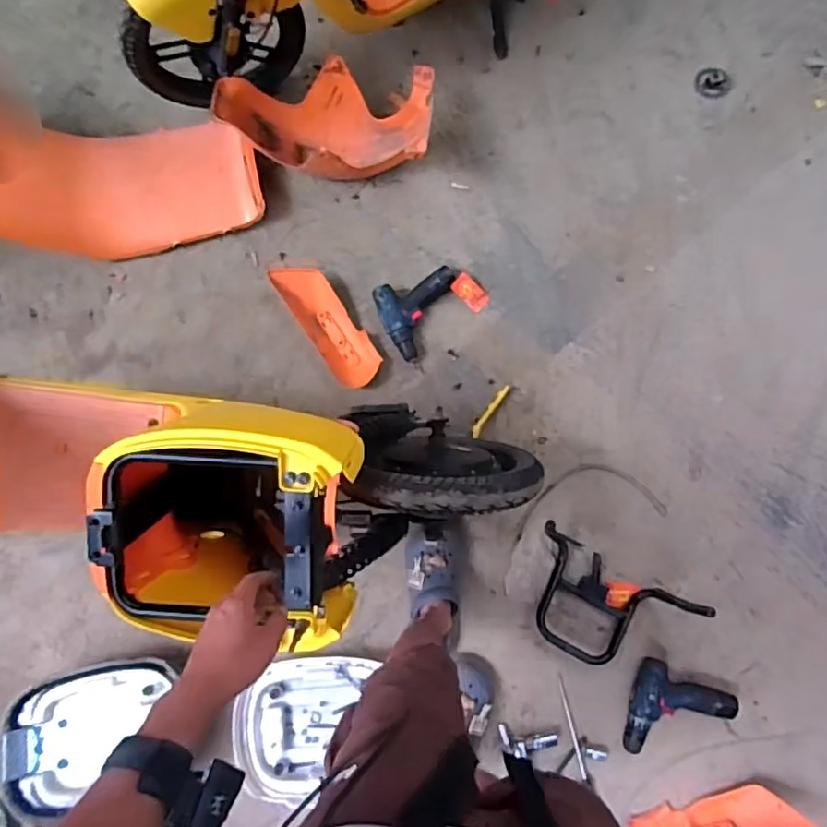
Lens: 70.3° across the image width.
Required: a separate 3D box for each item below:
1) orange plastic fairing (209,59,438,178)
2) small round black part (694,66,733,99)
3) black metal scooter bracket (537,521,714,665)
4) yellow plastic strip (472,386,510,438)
[{"bbox_3d":[-0.176,-0.635,1.318,0.455,0.159,0.253,-11,79,2],"label":"orange plastic fairing"},{"bbox_3d":[0.700,-0.772,1.371,0.075,0.009,0.082,0,81,3],"label":"small round black part"},{"bbox_3d":[0.346,0.372,1.130,0.326,0.134,0.211,31,83,9],"label":"black metal scooter bracket"},{"bbox_3d":[0.167,-0.005,1.279,0.022,0.008,0.135,33,84,8],"label":"yellow plastic strip"}]

